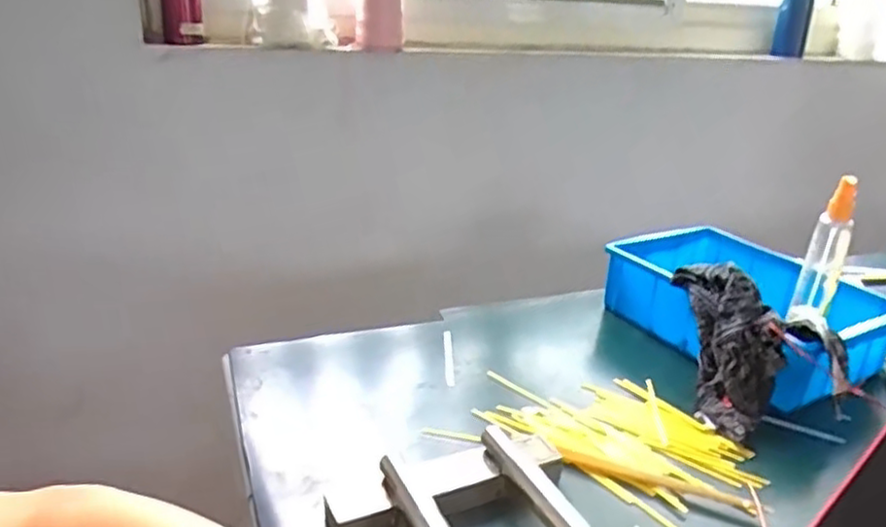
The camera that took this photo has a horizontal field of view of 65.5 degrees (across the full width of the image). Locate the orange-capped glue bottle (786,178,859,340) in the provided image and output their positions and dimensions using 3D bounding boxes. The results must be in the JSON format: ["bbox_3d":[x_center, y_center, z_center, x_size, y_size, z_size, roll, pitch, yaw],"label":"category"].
[{"bbox_3d":[0.415,-0.008,0.748,0.039,0.173,0.027,14,25,25],"label":"orange-capped glue bottle"}]

